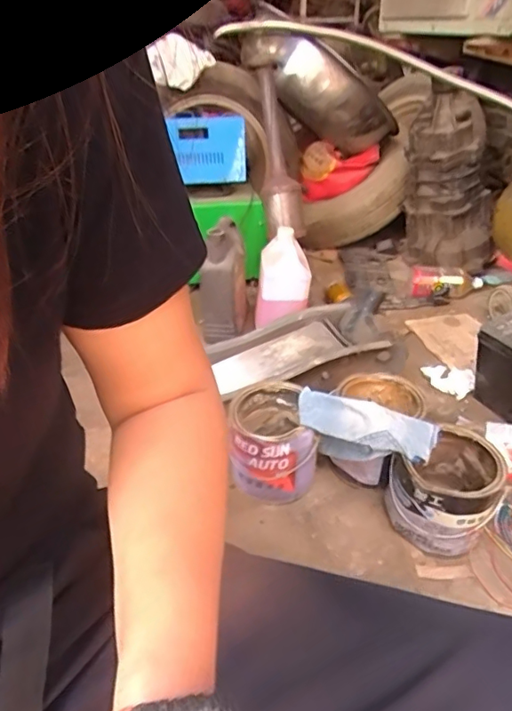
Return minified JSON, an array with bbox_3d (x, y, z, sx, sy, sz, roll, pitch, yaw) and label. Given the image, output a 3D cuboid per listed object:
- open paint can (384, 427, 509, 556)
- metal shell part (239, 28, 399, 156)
[{"bbox_3d":[0.306,0.220,0.859,0.151,0.138,0.160,1,33,0],"label":"open paint can"},{"bbox_3d":[0.191,-0.815,1.633,0.539,0.206,0.190,25,24,-28],"label":"metal shell part"}]

